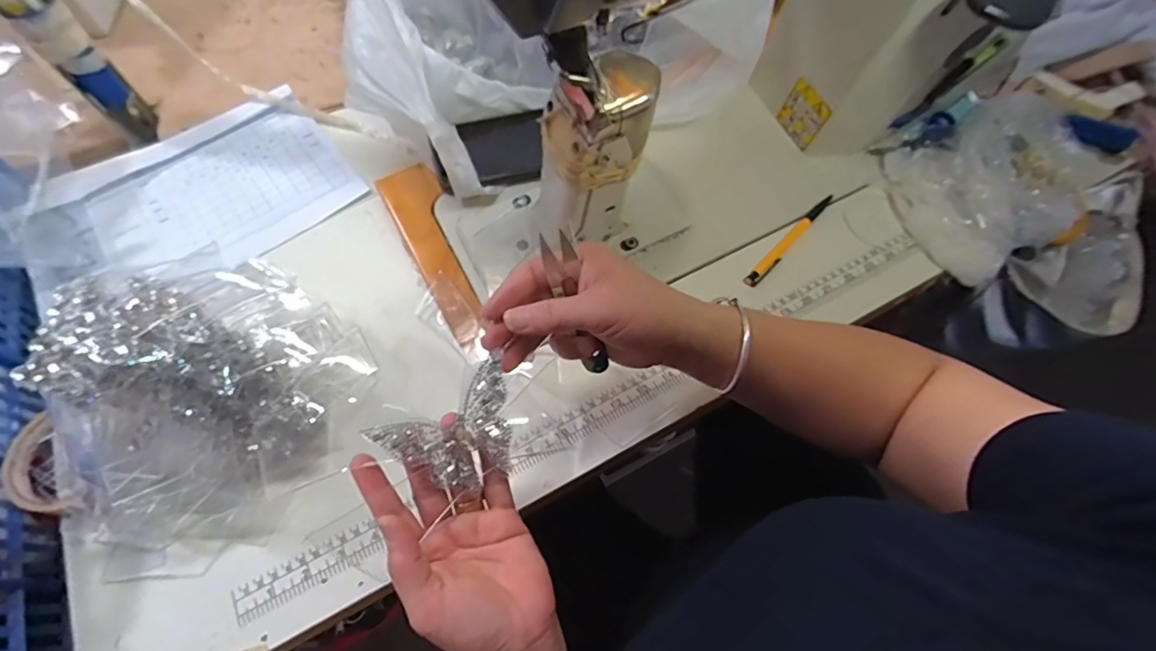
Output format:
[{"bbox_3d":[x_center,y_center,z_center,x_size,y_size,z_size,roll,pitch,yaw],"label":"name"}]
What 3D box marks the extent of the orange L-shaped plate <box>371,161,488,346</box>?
[{"bbox_3d":[-0.129,-0.072,0.501,0.053,0.008,0.186,-28,74,-7],"label":"orange L-shaped plate"}]

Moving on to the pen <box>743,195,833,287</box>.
[{"bbox_3d":[0.211,-0.086,0.526,0.013,0.015,0.144,41,69,17],"label":"pen"}]

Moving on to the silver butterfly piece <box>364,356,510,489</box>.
[{"bbox_3d":[-0.071,0.067,0.319,0.080,0.014,0.064,-32,105,-21],"label":"silver butterfly piece"}]

